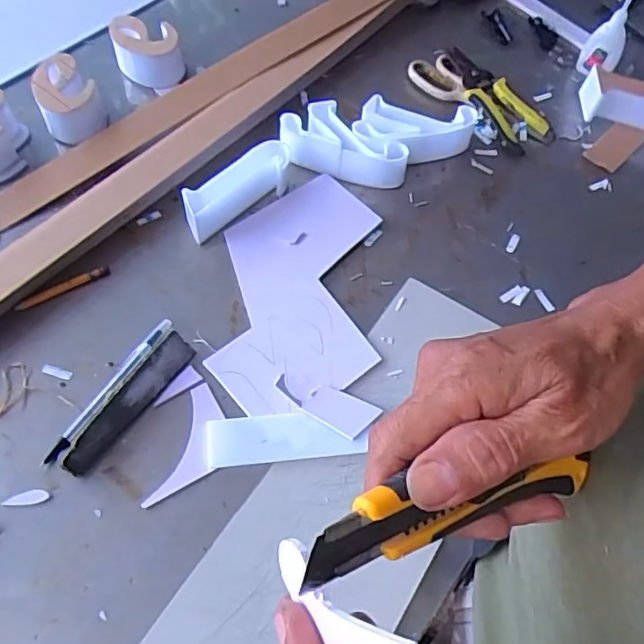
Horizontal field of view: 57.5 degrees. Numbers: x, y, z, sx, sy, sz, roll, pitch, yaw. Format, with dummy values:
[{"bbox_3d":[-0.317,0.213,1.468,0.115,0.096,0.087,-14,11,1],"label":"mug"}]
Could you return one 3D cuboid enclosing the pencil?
[{"bbox_3d":[-0.235,-0.032,0.534,0.084,0.005,0.012,-28,65,-19],"label":"pencil"}]

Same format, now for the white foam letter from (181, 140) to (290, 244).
[{"bbox_3d":[-0.083,-0.133,0.585,0.124,0.041,0.037,-37,69,-23],"label":"white foam letter"}]

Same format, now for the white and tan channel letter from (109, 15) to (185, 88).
[{"bbox_3d":[-0.200,-0.314,0.676,0.071,0.047,0.078,-14,61,-12],"label":"white and tan channel letter"}]

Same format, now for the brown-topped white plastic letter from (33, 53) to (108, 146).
[{"bbox_3d":[-0.269,-0.236,0.627,0.063,0.044,0.081,-23,64,-17],"label":"brown-topped white plastic letter"}]

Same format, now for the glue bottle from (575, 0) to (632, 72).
[{"bbox_3d":[0.354,-0.360,0.705,0.046,0.124,0.037,25,61,11],"label":"glue bottle"}]

